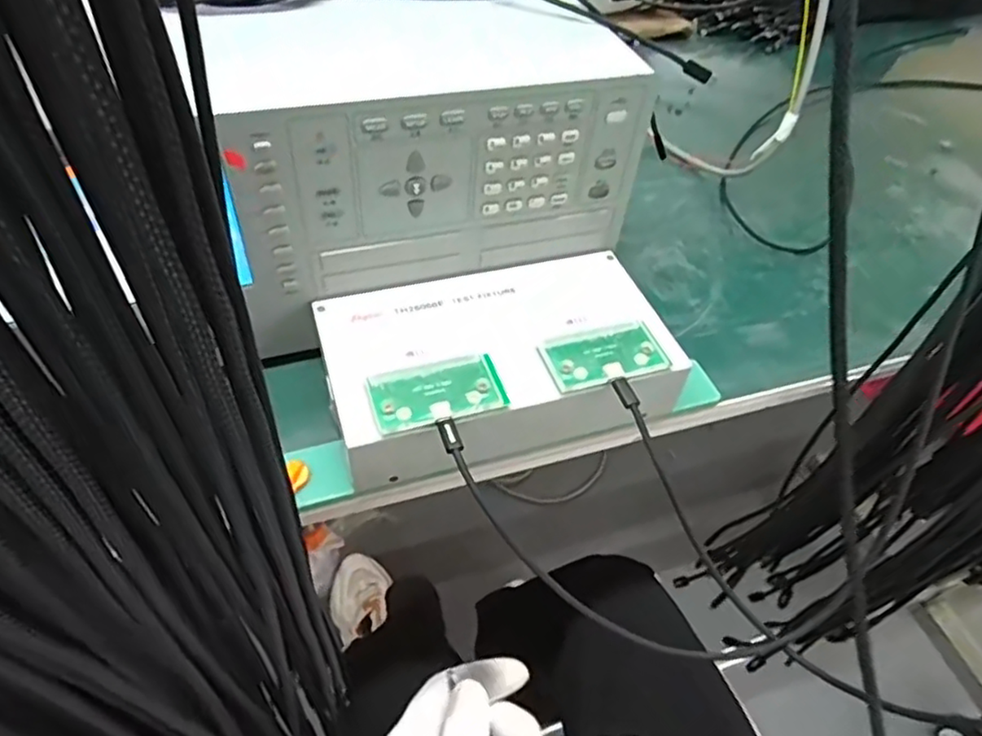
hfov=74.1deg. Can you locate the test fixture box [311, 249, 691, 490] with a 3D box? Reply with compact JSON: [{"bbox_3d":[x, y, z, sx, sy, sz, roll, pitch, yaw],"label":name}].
[{"bbox_3d":[0.007,0.002,0.427,0.217,0.068,0.137,-13,51,-16],"label":"test fixture box"}]

